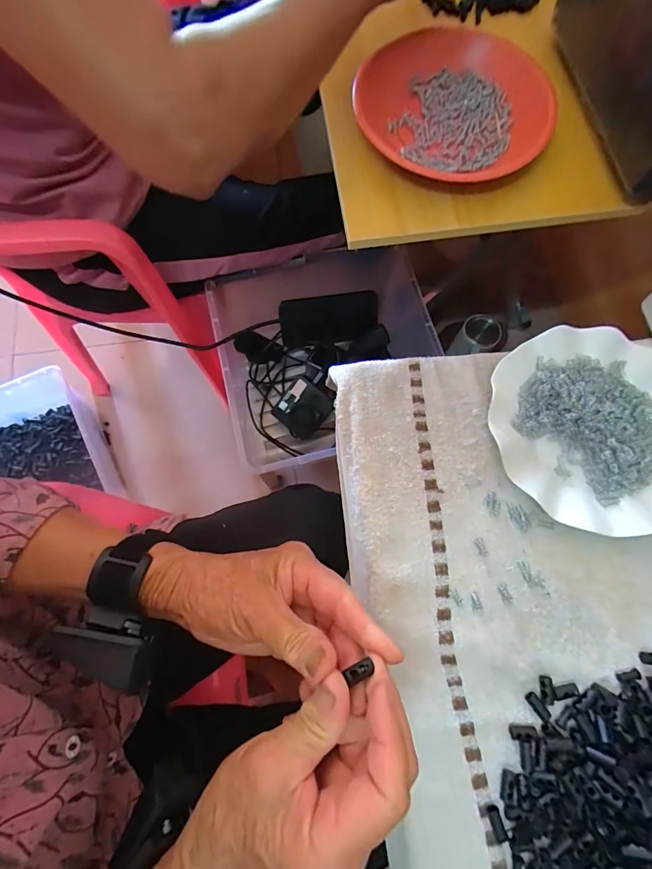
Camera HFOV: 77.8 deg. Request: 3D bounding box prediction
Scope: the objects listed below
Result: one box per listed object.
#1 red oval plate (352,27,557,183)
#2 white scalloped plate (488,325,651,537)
[{"bbox_3d":[0.124,-0.326,0.406,0.194,0.035,0.187,10,74,1],"label":"red oval plate"},{"bbox_3d":[0.238,-0.008,0.358,0.176,0.024,0.178,0,74,-1],"label":"white scalloped plate"}]

